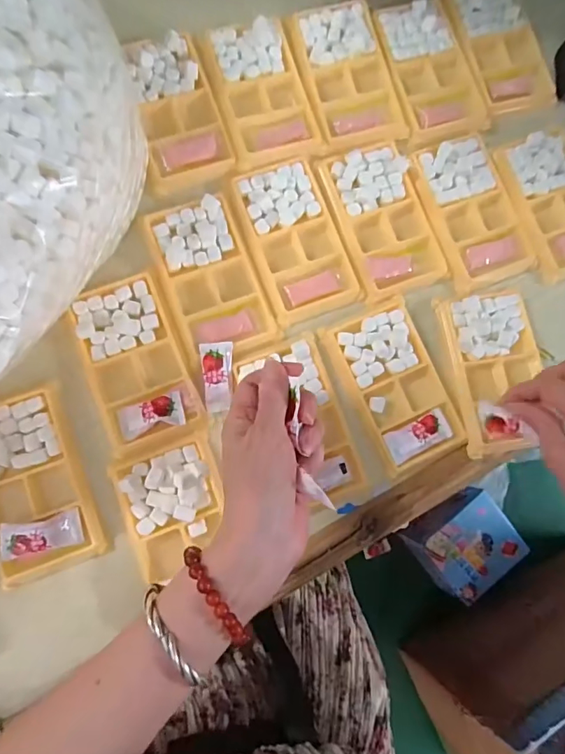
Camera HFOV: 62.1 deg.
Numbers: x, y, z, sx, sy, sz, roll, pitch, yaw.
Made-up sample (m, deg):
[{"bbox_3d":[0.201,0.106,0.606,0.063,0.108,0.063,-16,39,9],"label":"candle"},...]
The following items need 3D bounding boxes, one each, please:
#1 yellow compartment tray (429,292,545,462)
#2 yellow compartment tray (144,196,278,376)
[{"bbox_3d":[0.182,-0.006,0.394,0.079,0.025,0.134,-8,85,-7],"label":"yellow compartment tray"},{"bbox_3d":[-0.061,-0.081,0.385,0.076,0.010,0.128,-21,86,-8],"label":"yellow compartment tray"}]

